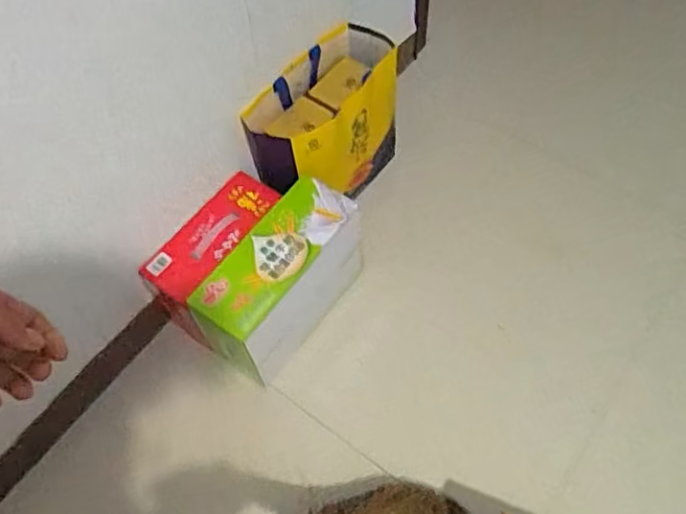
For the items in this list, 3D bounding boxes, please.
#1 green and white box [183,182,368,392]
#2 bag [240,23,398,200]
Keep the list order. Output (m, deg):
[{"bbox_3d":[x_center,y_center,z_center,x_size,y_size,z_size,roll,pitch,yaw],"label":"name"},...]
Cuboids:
[{"bbox_3d":[-0.110,0.048,1.184,0.136,0.251,0.322,33,68,19],"label":"green and white box"},{"bbox_3d":[-0.021,-0.254,1.319,0.175,0.321,0.370,33,68,19],"label":"bag"}]

